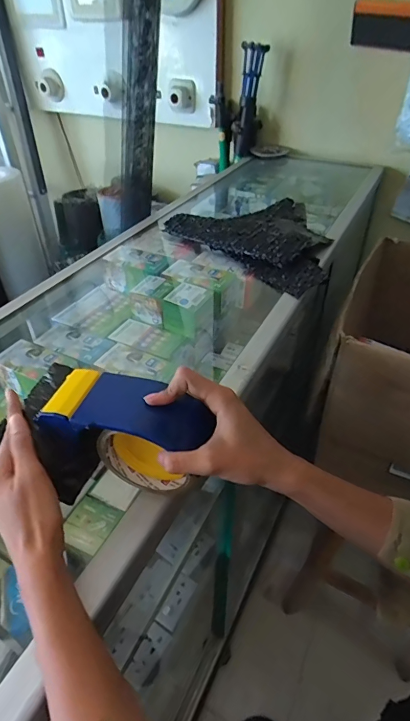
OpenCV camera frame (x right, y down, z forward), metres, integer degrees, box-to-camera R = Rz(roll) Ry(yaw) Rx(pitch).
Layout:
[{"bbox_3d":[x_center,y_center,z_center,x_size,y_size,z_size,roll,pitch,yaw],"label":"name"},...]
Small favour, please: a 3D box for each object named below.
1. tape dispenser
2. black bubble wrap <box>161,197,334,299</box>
[{"bbox_3d":[-0.062,0.064,0.361,0.128,0.087,0.059,9,42,10],"label":"tape dispenser"},{"bbox_3d":[0.142,-0.247,0.781,0.285,0.036,0.348,-29,48,-29],"label":"black bubble wrap"}]

